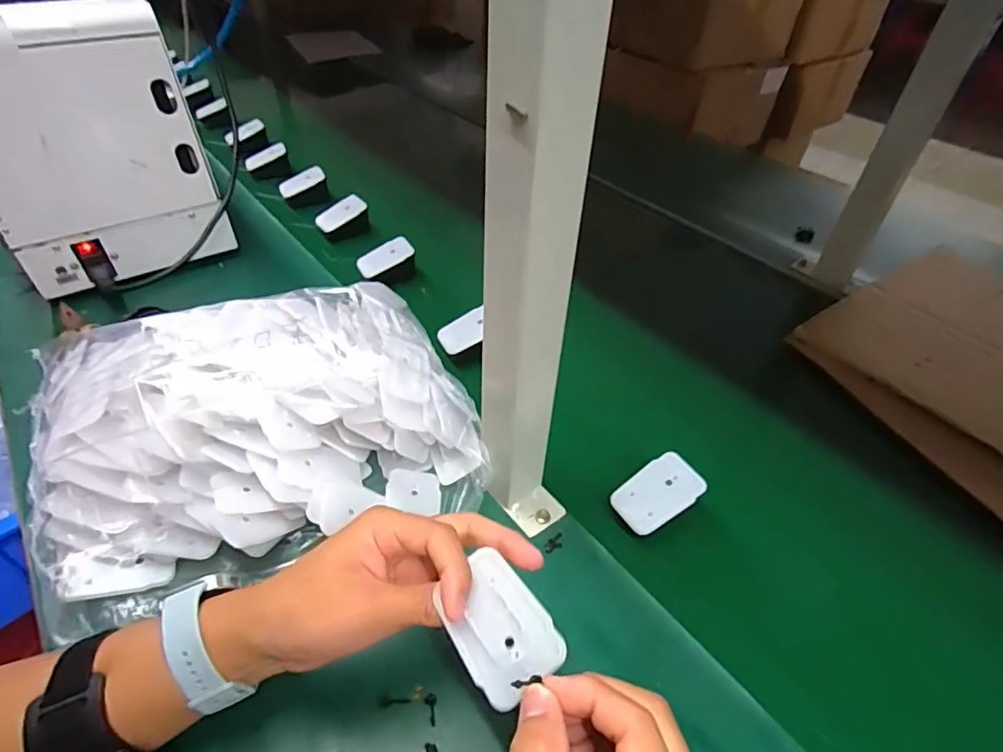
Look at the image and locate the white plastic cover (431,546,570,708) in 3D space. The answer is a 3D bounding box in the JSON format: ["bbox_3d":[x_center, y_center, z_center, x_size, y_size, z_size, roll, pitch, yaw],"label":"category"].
[{"bbox_3d":[-0.003,0.123,0.270,0.043,0.014,0.065,-25,52,-24],"label":"white plastic cover"}]

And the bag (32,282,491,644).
[{"bbox_3d":[-0.202,0.028,0.444,0.336,0.092,0.247,-12,47,-16],"label":"bag"}]

